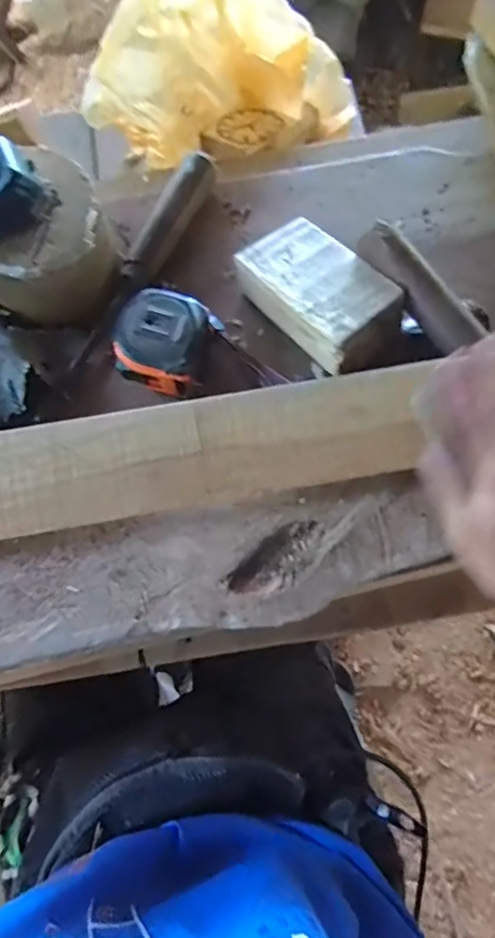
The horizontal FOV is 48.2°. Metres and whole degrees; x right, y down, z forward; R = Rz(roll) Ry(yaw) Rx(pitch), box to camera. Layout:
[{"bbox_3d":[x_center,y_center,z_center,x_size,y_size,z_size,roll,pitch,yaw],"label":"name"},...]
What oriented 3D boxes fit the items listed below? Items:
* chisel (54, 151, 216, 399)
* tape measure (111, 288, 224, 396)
[{"bbox_3d":[-0.082,-0.149,0.407,0.022,0.030,0.212,27,74,7],"label":"chisel"},{"bbox_3d":[-0.056,-0.090,0.382,0.057,0.035,0.069,18,73,4],"label":"tape measure"}]

